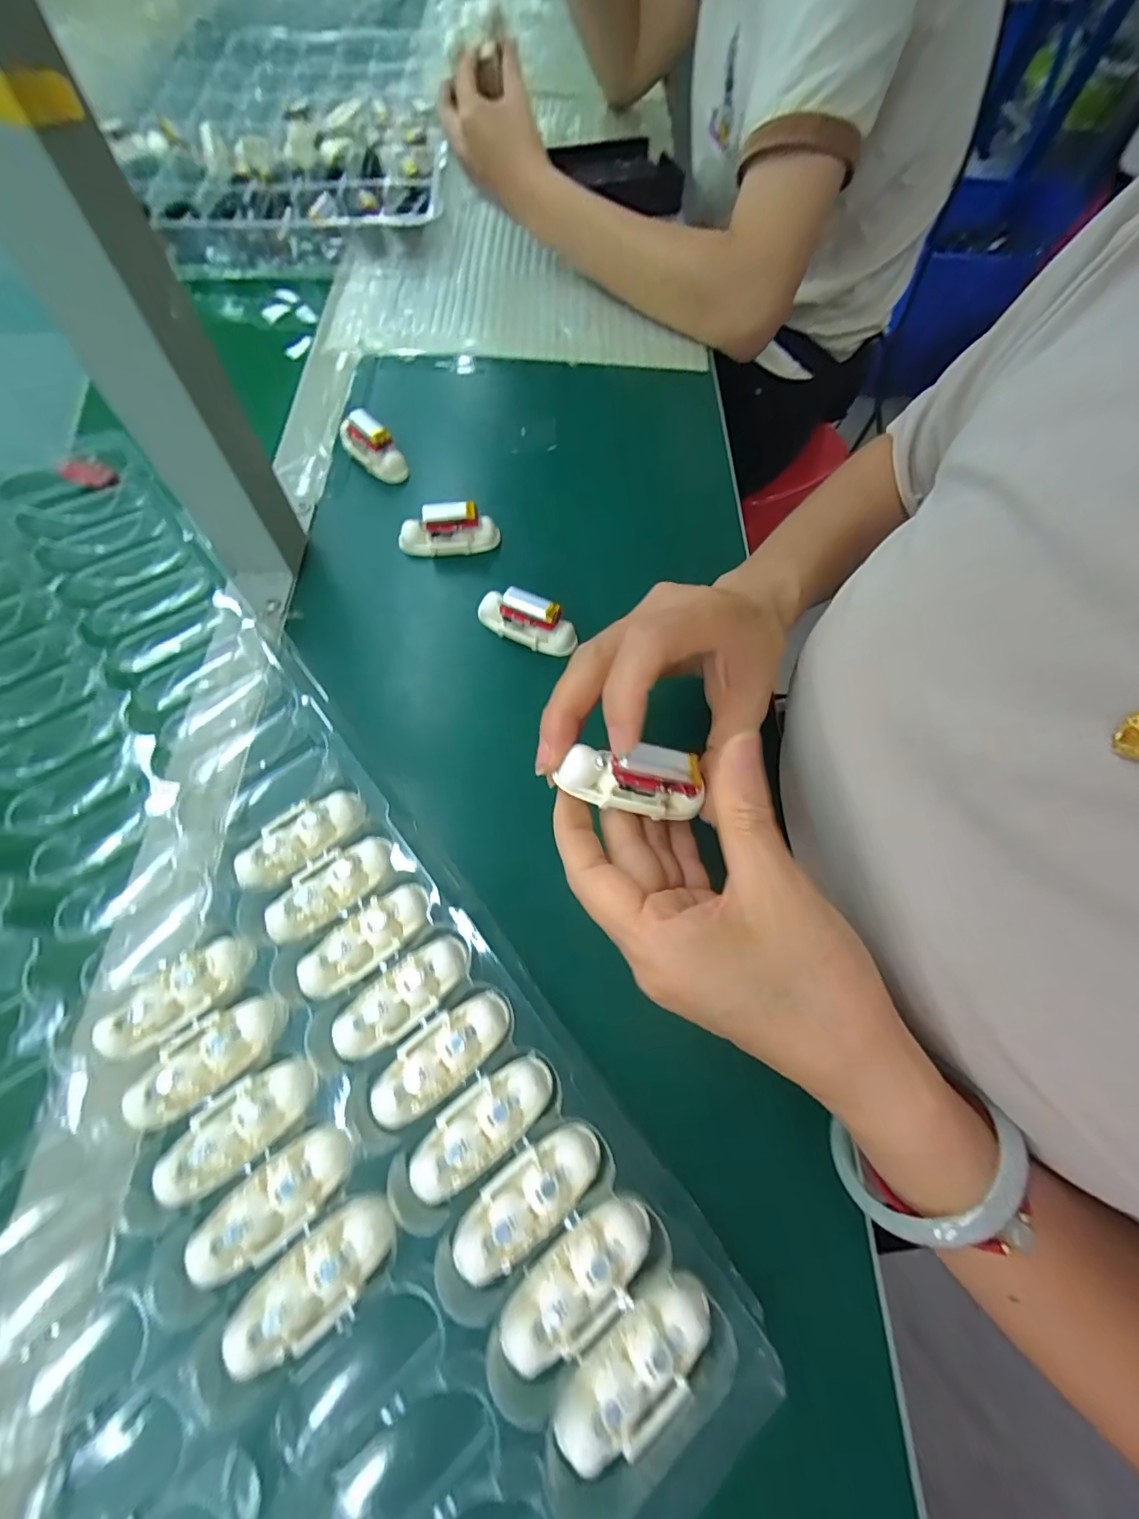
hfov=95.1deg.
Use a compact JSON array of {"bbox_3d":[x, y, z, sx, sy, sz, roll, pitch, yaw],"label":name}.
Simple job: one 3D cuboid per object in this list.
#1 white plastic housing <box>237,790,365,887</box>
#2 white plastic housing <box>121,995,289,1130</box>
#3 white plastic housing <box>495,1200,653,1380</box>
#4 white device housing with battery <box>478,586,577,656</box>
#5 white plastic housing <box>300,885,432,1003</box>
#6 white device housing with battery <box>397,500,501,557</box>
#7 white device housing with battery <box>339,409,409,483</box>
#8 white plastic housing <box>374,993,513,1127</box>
[{"bbox_3d":[-0.134,0.037,0.260,0.063,0.019,0.026,-39,74,-18],"label":"white plastic housing"},{"bbox_3d":[-0.151,0.123,0.217,0.060,0.012,0.028,-33,72,-16],"label":"white plastic housing"},{"bbox_3d":[0.005,0.194,0.190,0.063,0.016,0.029,-34,72,-17],"label":"white plastic housing"},{"bbox_3d":[-0.026,-0.085,0.312,0.063,0.026,0.019,27,67,9],"label":"white device housing with battery"},{"bbox_3d":[-0.093,0.081,0.236,0.064,0.013,0.025,-37,73,-18],"label":"white plastic housing"},{"bbox_3d":[-0.079,-0.148,0.342,0.063,0.034,0.017,-8,66,-7],"label":"white device housing with battery"},{"bbox_3d":[-0.141,-0.222,0.368,0.059,0.031,0.019,39,69,13],"label":"white device housing with battery"},{"bbox_3d":[-0.055,0.124,0.218,0.065,0.010,0.025,-35,72,-17],"label":"white plastic housing"}]

